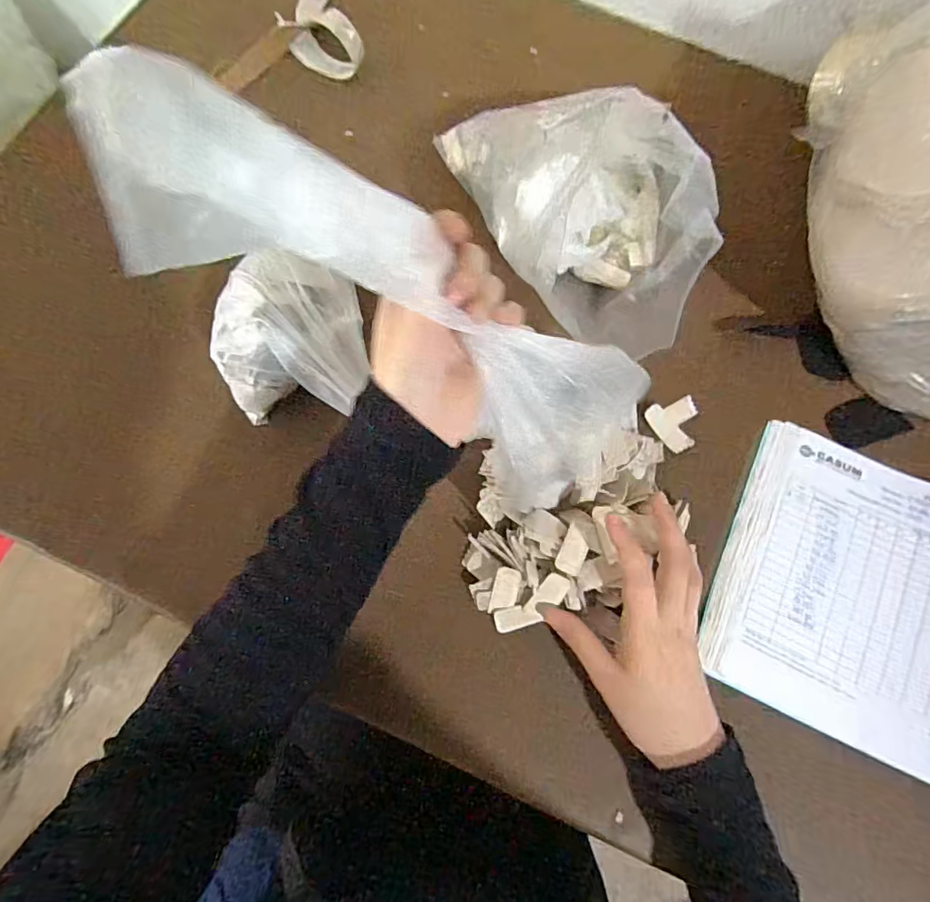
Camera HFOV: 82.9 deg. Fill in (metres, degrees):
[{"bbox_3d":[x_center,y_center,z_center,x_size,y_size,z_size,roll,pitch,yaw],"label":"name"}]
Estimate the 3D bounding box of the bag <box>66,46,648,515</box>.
[{"bbox_3d":[-0.034,-0.074,0.294,0.321,0.061,0.098,31,75,-24],"label":"bag"}]

